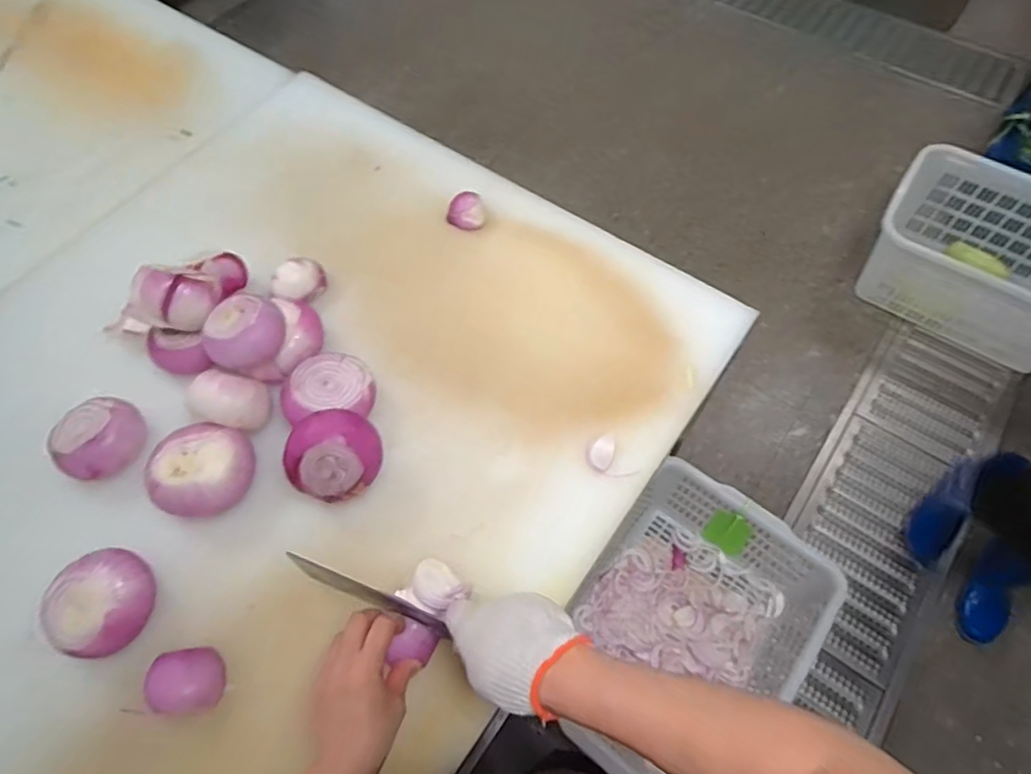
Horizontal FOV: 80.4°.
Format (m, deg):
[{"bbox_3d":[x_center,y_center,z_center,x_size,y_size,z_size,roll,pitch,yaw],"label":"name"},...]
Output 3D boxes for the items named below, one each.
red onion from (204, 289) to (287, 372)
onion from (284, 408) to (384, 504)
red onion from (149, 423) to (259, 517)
[{"bbox_3d":[-0.291,-0.056,0.658,0.076,0.056,0.070,0,61,0],"label":"red onion"},{"bbox_3d":[-0.183,0.071,0.618,0.095,0.066,0.079,-25,64,-13],"label":"onion"},{"bbox_3d":[-0.320,0.082,0.627,0.090,0.058,0.085,0,61,0],"label":"red onion"}]

